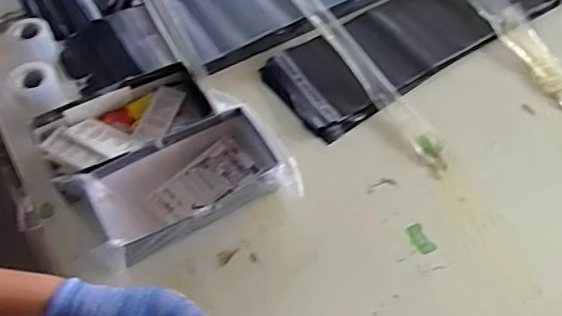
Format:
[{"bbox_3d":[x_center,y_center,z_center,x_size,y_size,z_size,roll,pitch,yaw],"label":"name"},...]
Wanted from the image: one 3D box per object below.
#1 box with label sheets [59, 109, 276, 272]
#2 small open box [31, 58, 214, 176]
[{"bbox_3d":[-0.119,0.037,0.684,0.233,0.070,0.125,-26,59,-17],"label":"box with label sheets"},{"bbox_3d":[-0.196,-0.037,0.730,0.212,0.051,0.112,-24,59,-16],"label":"small open box"}]

